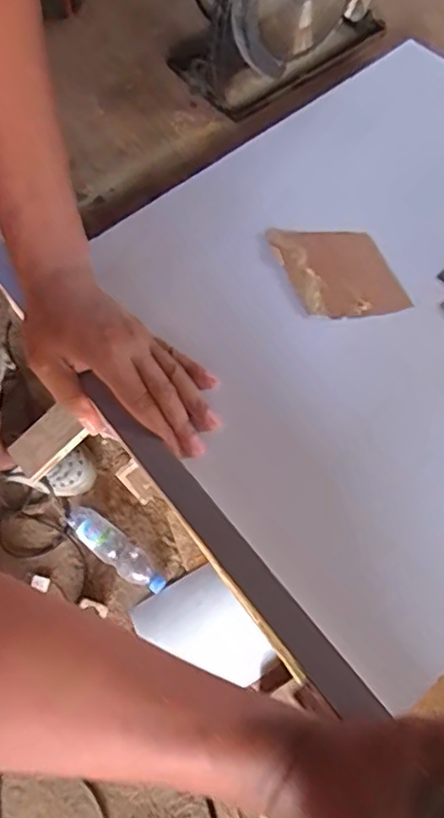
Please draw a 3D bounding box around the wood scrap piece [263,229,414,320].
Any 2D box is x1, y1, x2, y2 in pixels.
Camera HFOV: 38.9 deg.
[{"bbox_3d":[0.103,-0.127,0.573,0.089,0.010,0.121,-19,62,-6],"label":"wood scrap piece"}]

